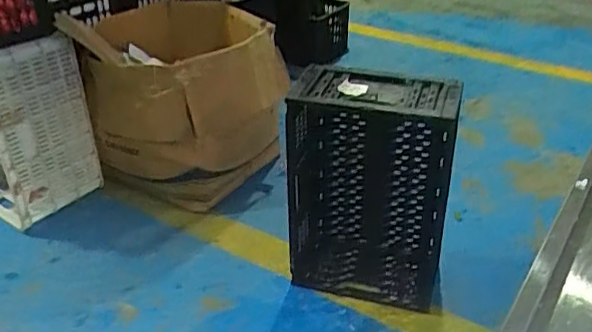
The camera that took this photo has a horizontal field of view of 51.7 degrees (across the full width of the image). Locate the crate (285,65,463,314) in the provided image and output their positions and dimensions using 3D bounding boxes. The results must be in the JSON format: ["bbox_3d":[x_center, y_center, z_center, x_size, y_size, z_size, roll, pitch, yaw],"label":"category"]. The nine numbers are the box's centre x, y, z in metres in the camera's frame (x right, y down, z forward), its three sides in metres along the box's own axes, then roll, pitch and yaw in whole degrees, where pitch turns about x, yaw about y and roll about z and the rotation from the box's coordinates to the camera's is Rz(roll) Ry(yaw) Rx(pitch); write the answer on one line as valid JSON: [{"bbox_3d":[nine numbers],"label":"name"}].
[{"bbox_3d":[0.172,0.056,1.555,0.409,0.600,0.239,9,33,16],"label":"crate"}]

